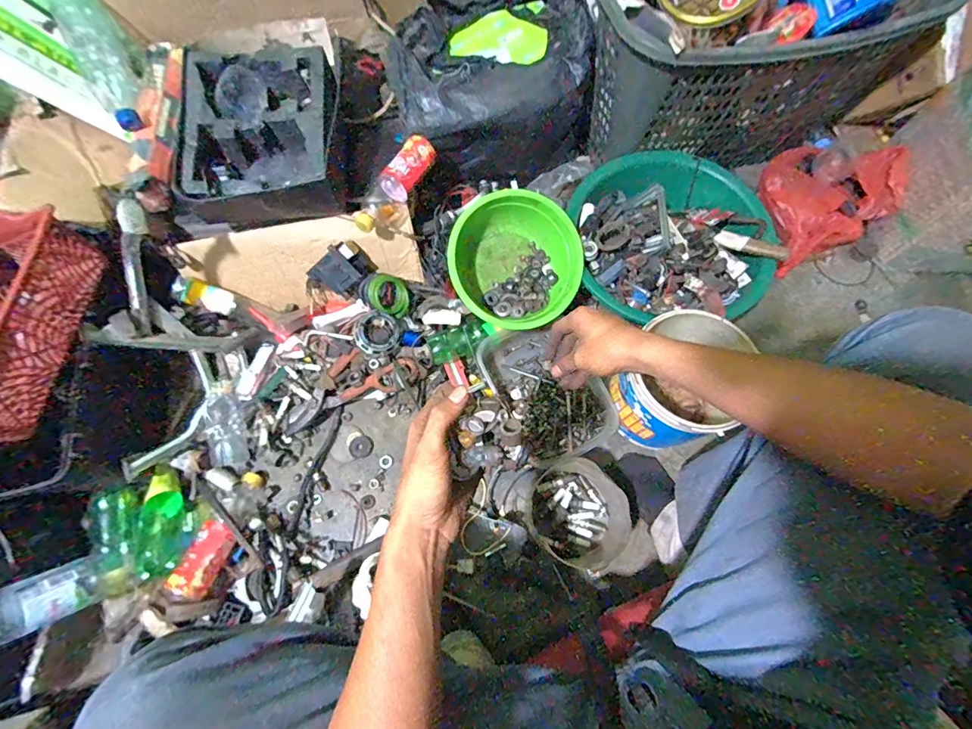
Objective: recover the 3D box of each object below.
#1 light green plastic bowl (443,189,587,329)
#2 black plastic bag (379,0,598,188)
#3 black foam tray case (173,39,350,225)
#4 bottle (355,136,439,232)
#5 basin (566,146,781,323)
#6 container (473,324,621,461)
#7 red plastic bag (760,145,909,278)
[{"bbox_3d":[0.045,-0.177,0.748,0.228,0.095,0.228,0,92,-14],"label":"light green plastic bowl"},{"bbox_3d":[0.014,-0.550,0.818,0.345,0.229,0.333,-2,71,1],"label":"black plastic bag"},{"bbox_3d":[-0.347,-0.370,0.697,0.242,0.119,0.298,-7,71,-1],"label":"black foam tray case"},{"bbox_3d":[-0.153,-0.296,0.719,0.055,0.056,0.195,29,74,11],"label":"bottle"},{"bbox_3d":[0.334,-0.236,0.771,0.326,0.103,0.321,-7,71,-1],"label":"basin"},{"bbox_3d":[0.099,0.038,0.740,0.160,0.054,0.250,-28,73,-8],"label":"container"},{"bbox_3d":[0.656,-0.322,0.823,0.178,0.129,0.252,-7,71,-1],"label":"red plastic bag"}]

